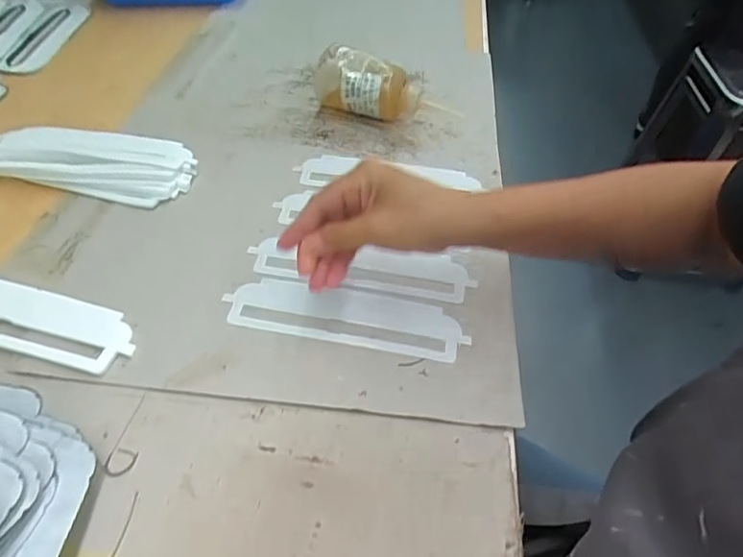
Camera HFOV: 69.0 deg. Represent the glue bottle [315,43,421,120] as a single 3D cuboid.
[{"bbox_3d":[-0.007,-0.210,0.601,0.118,0.072,0.048,9,48,3],"label":"glue bottle"}]

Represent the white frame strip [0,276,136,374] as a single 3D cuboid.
[{"bbox_3d":[-0.264,0.028,0.409,0.181,0.008,0.053,14,48,8],"label":"white frame strip"}]

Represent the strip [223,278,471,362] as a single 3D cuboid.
[{"bbox_3d":[-0.020,0.028,0.426,0.183,0.004,0.051,10,48,4],"label":"strip"}]

